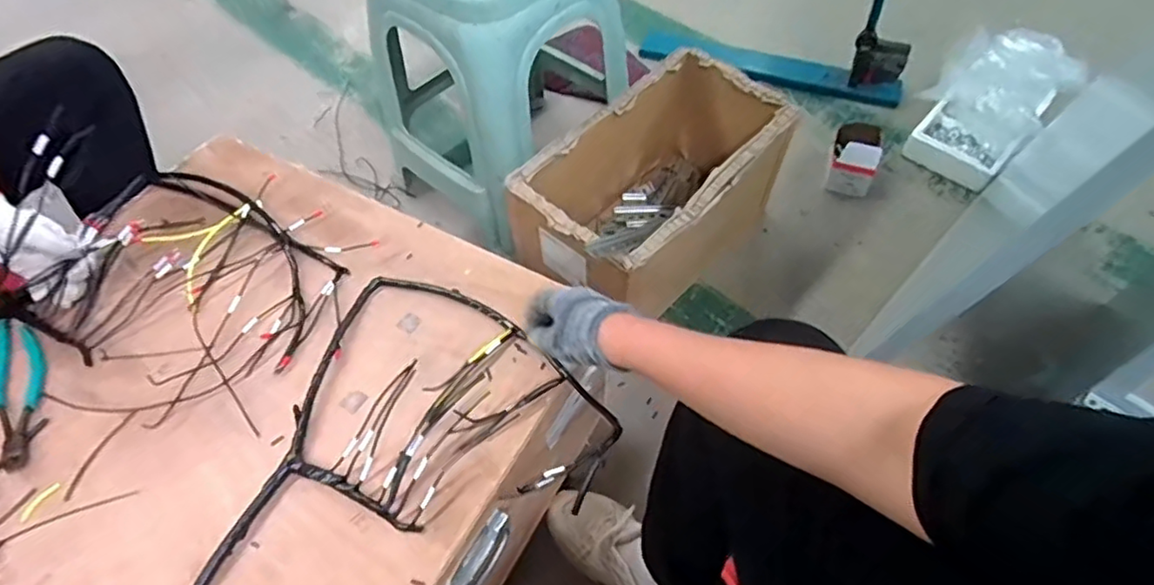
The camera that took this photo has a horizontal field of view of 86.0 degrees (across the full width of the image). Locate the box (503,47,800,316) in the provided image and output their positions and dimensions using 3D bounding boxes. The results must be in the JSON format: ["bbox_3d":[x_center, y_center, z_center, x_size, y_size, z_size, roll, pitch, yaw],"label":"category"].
[{"bbox_3d":[0.128,-0.160,1.059,0.252,0.264,0.448,36,64,23],"label":"box"}]

